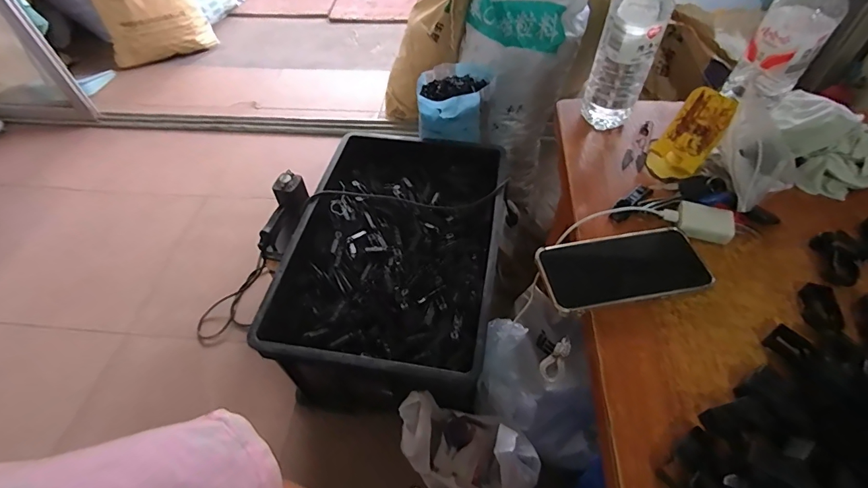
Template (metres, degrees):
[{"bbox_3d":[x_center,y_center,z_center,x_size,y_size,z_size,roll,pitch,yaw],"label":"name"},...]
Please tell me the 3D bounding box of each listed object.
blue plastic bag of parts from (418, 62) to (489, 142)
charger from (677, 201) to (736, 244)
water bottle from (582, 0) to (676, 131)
[{"bbox_3d":[0.041,-0.361,1.073,0.163,0.119,0.180,-3,52,-1],"label":"blue plastic bag of parts"},{"bbox_3d":[0.303,-0.024,0.471,0.054,0.020,0.036,13,53,12],"label":"charger"},{"bbox_3d":[0.243,-0.245,0.527,0.066,0.210,0.064,17,54,15],"label":"water bottle"}]

